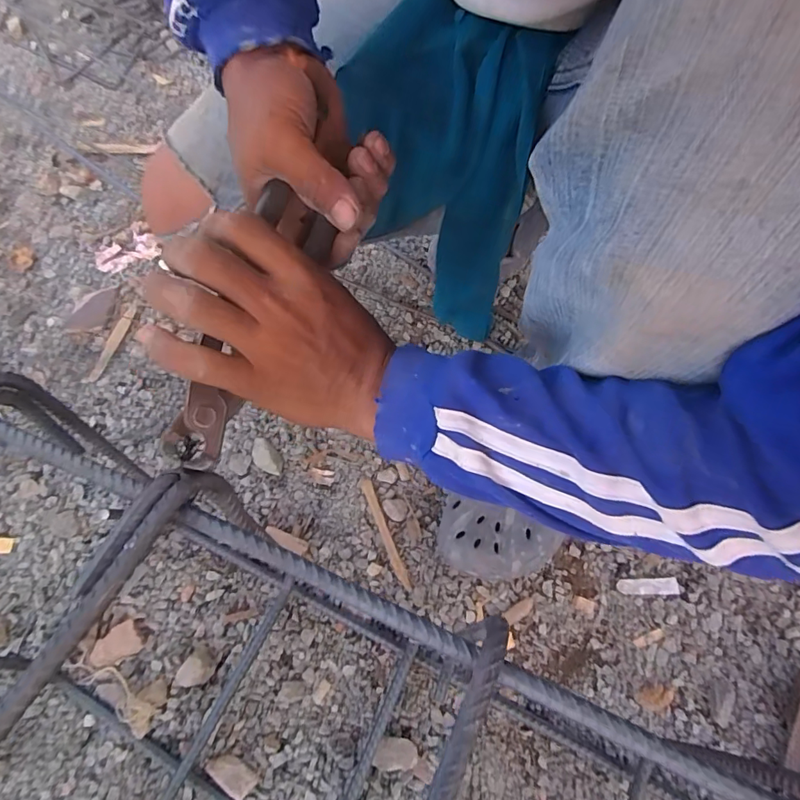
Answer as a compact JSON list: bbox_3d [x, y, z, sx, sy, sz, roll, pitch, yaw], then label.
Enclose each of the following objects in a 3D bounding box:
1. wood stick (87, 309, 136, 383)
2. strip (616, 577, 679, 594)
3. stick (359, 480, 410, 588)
[{"bbox_3d":[-0.363,-0.070,0.616,0.015,0.005,0.103,21,73,-2],"label":"wood stick"},{"bbox_3d":[0.240,0.180,0.473,0.058,0.004,0.015,-2,62,0],"label":"strip"},{"bbox_3d":[-0.016,0.135,0.500,0.011,0.007,0.121,-20,63,-9],"label":"stick"}]

